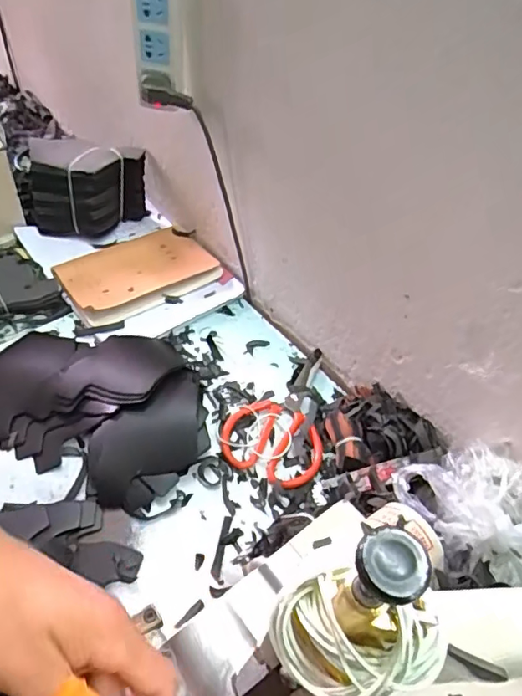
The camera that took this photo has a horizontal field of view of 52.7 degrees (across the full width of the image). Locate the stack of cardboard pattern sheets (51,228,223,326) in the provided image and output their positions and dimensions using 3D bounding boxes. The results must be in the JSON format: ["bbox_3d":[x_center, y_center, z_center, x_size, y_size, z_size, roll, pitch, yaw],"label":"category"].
[{"bbox_3d":[-0.177,-0.116,0.755,0.206,0.022,0.146,-27,58,-25],"label":"stack of cardboard pattern sheets"}]

